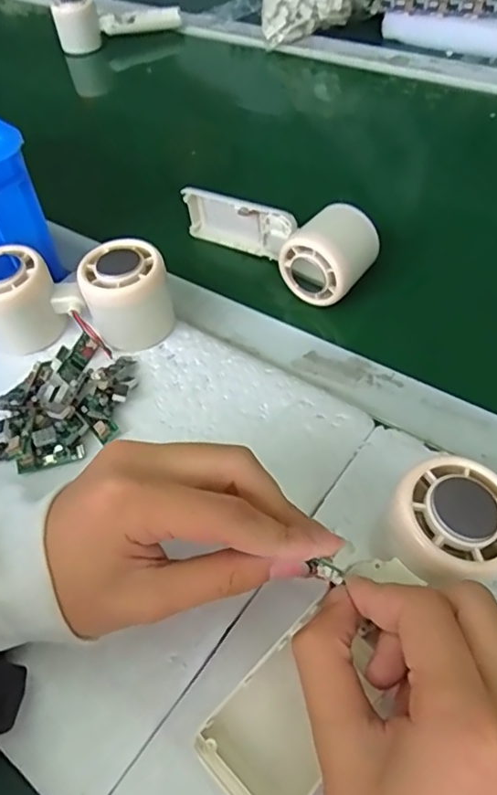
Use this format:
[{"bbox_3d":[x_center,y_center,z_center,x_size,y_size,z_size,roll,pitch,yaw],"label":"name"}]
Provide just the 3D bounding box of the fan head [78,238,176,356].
[{"bbox_3d":[-0.083,-0.069,0.398,0.057,0.058,0.055,-21,53,-8],"label":"fan head"}]

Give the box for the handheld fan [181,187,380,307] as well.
[{"bbox_3d":[0.022,-0.128,0.447,0.174,0.049,0.053,30,62,27],"label":"handheld fan"}]

